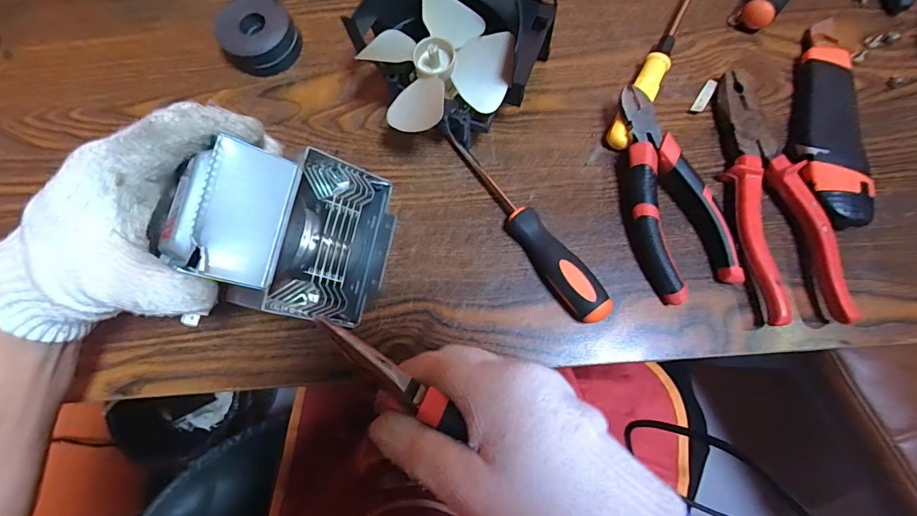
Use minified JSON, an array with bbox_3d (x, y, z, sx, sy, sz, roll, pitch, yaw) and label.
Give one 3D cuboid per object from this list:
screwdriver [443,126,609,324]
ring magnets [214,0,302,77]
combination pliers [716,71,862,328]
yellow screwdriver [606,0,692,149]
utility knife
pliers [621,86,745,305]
[{"bbox_3d":[0.048,-0.029,0.328,0.025,0.029,0.173,-34,76,-5],"label":"screwdriver"},{"bbox_3d":[-0.172,-0.191,0.389,0.059,0.031,0.059,-1,76,4],"label":"ring magnets"},{"bbox_3d":[0.221,-0.048,0.318,0.052,0.032,0.184,-4,76,3],"label":"combination pliers"},{"bbox_3d":[0.158,-0.154,0.359,0.019,0.024,0.159,27,79,10],"label":"yellow screwdriver"},{"bbox_3d":[0.280,-0.109,0.339,0.046,0.025,0.168,9,77,4],"label":"utility knife"},{"bbox_3d":[0.147,-0.047,0.327,0.055,0.030,0.151,-17,75,0],"label":"pliers"}]

